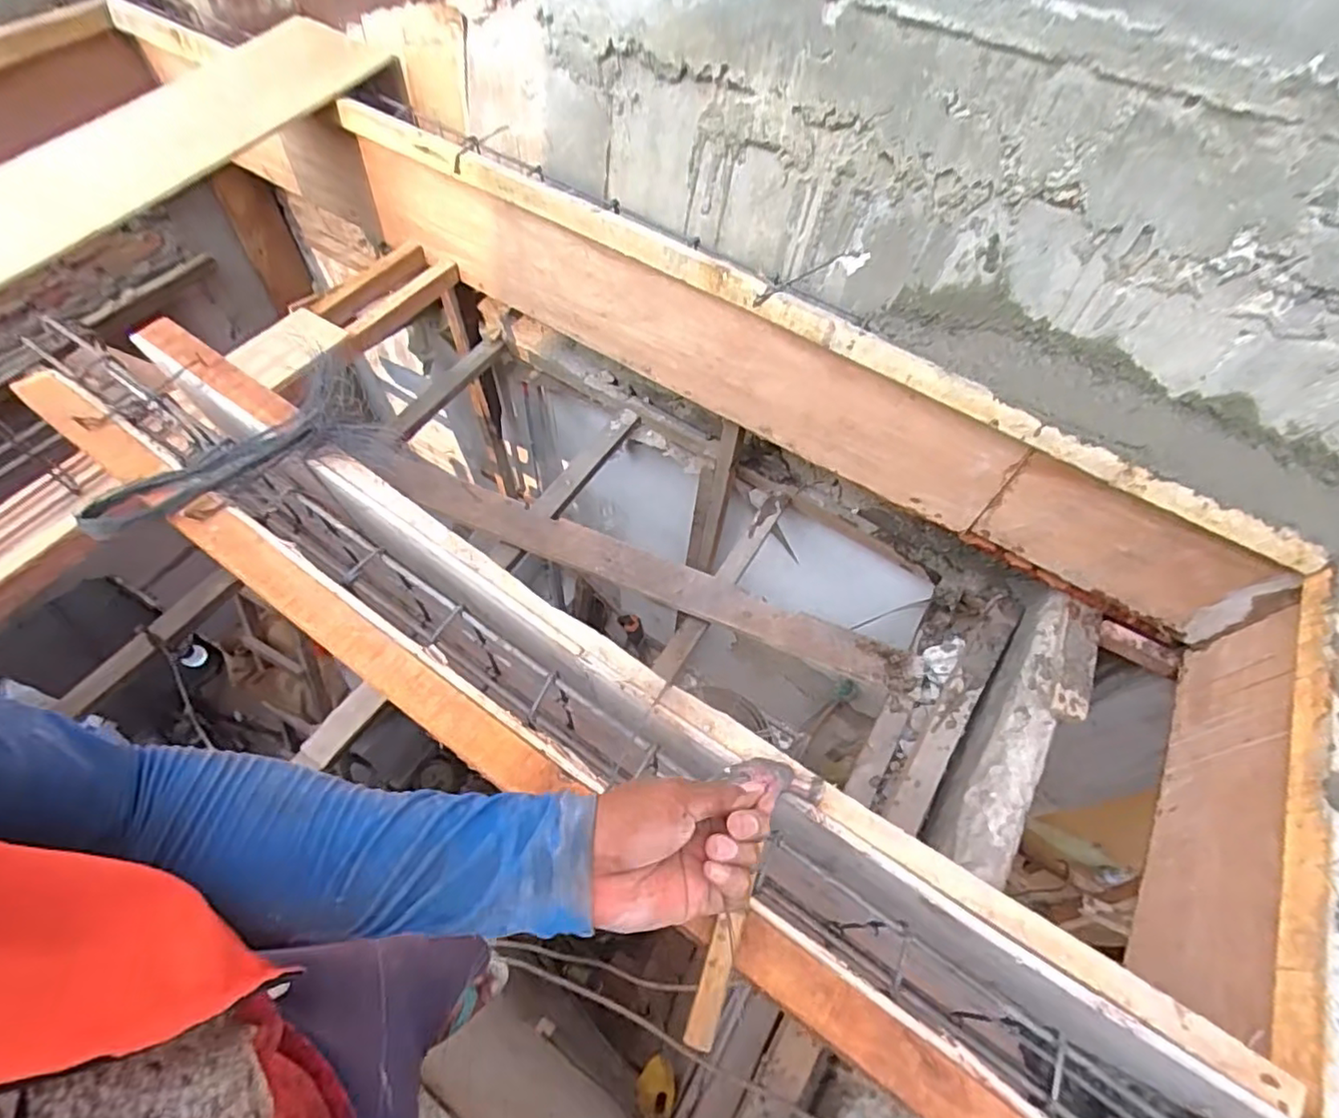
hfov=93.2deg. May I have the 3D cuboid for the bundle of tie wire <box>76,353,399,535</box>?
[{"bbox_3d":[-0.614,-0.144,0.905,0.380,0.096,0.108,-32,67,-20],"label":"bundle of tie wire"}]

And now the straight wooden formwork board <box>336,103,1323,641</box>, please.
[{"bbox_3d":[0.137,-0.417,1.339,2.034,0.359,0.042,29,61,13],"label":"straight wooden formwork board"}]

